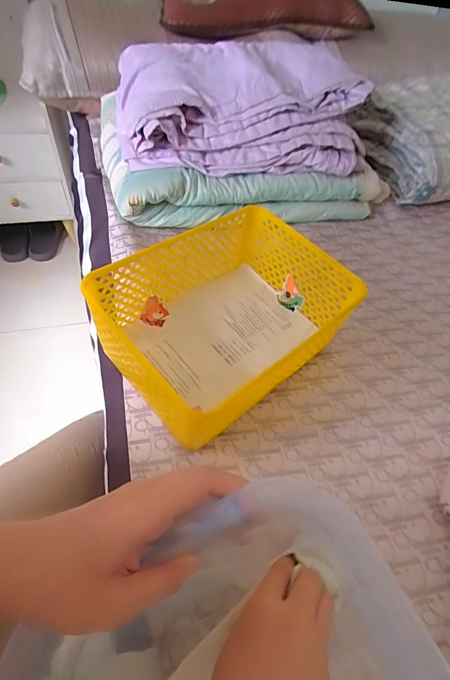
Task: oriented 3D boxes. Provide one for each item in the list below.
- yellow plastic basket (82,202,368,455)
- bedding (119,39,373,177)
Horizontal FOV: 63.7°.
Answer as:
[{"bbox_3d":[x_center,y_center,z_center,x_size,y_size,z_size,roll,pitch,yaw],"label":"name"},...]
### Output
[{"bbox_3d":[0.005,-0.027,0.453,0.274,0.120,0.215,-36,64,-27],"label":"yellow plastic basket"},{"bbox_3d":[0.016,-0.426,0.646,0.414,0.111,0.308,-2,56,-8],"label":"bedding"}]

